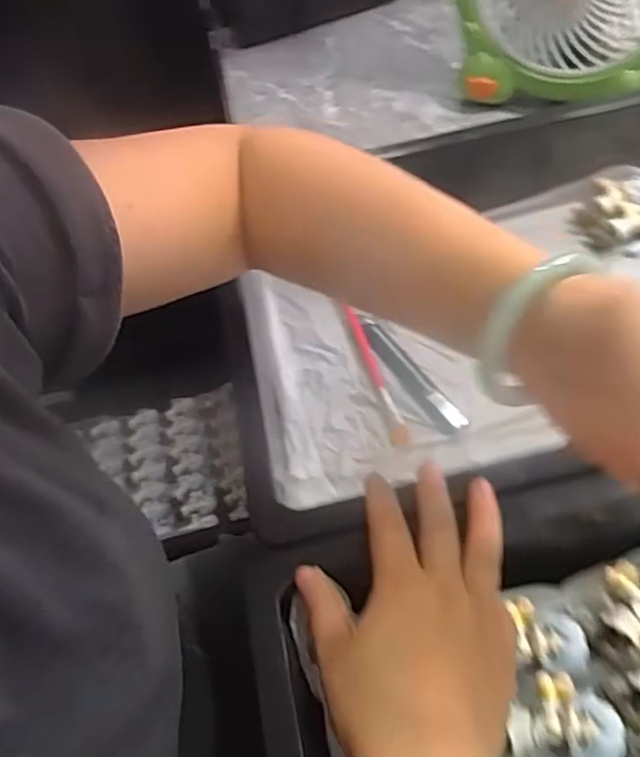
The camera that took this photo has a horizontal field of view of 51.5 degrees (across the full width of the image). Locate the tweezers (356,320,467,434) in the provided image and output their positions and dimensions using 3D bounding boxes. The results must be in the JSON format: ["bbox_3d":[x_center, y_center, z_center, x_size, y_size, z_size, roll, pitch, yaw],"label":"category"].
[{"bbox_3d":[0.066,-0.005,0.499,0.020,0.013,0.124,-28,53,-12],"label":"tweezers"}]

